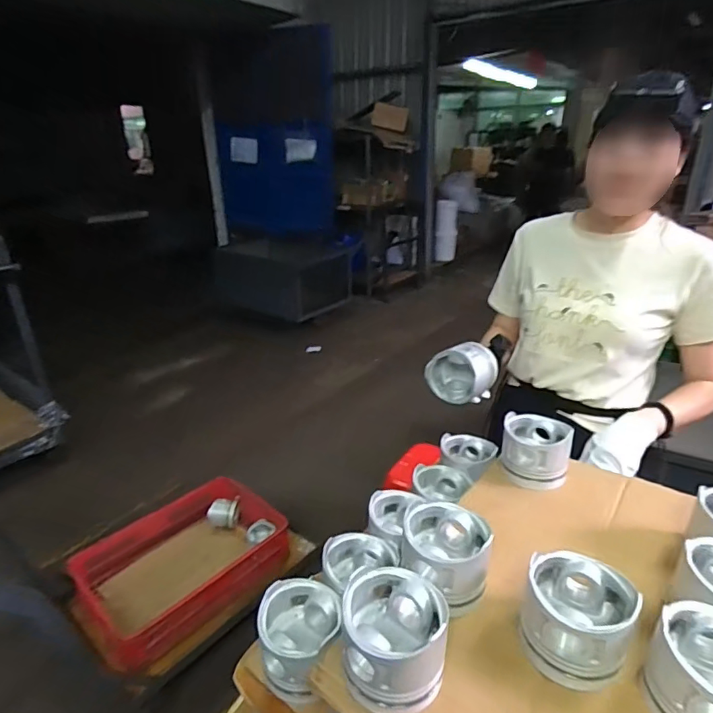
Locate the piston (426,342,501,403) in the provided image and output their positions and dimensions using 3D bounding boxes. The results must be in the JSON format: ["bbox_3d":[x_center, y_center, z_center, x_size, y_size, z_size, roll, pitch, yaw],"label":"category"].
[{"bbox_3d":[0.206,0.027,0.943,0.104,0.097,0.100,16,29,33],"label":"piston"}]

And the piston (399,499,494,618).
[{"bbox_3d":[0.107,0.251,0.595,0.101,0.097,0.104,-21,31,-37],"label":"piston"}]

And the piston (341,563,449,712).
[{"bbox_3d":[0.038,0.288,0.497,0.100,0.101,0.105,-1,24,0],"label":"piston"}]

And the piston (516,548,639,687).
[{"bbox_3d":[0.230,0.276,0.512,0.096,0.093,0.101,-1,24,0],"label":"piston"}]

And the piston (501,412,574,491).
[{"bbox_3d":[0.297,0.155,0.806,0.107,0.080,0.098,7,25,18],"label":"piston"}]

